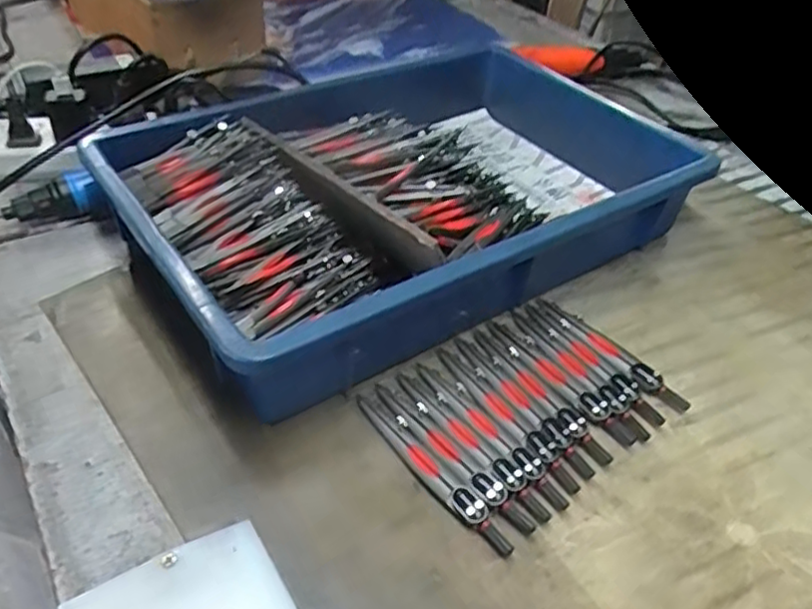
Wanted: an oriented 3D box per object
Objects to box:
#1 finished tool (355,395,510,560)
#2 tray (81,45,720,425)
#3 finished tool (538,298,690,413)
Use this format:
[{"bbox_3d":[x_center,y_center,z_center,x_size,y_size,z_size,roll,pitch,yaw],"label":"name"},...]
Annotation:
[{"bbox_3d":[0.012,0.091,0.379,0.016,0.013,0.126,-24,49,-29],"label":"finished tool"},{"bbox_3d":[-0.001,-0.103,0.546,0.429,0.075,0.304,-22,48,-28],"label":"tray"},{"bbox_3d":[0.140,0.030,0.465,0.016,0.010,0.131,-21,48,-27],"label":"finished tool"}]

